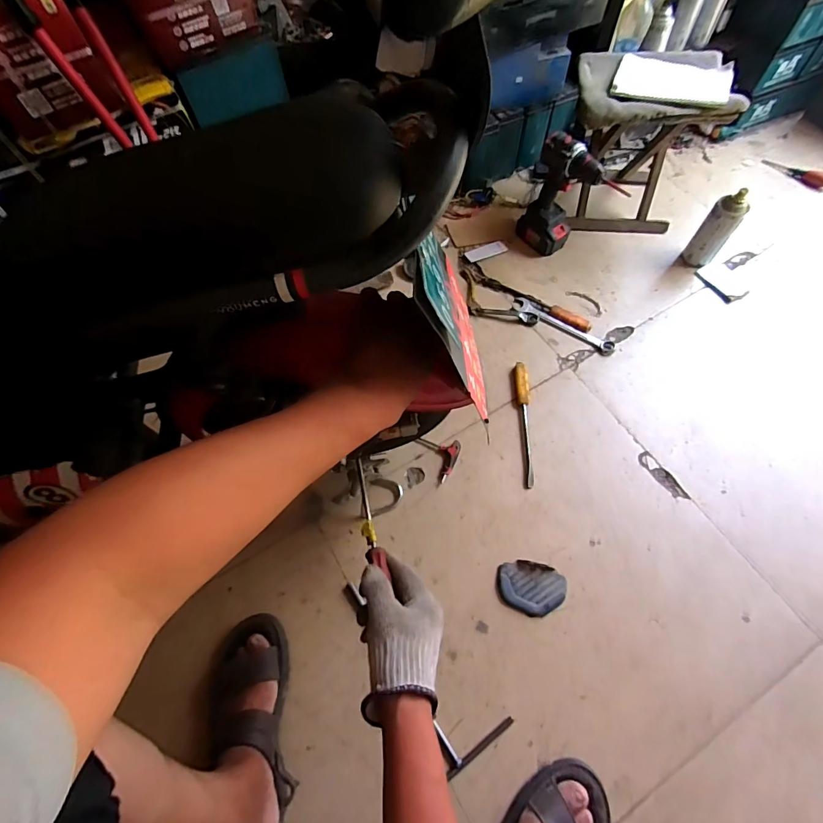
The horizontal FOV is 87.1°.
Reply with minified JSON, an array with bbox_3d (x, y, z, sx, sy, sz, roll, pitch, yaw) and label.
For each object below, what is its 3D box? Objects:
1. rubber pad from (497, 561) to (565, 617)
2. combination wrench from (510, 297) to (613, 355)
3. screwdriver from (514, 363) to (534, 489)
[{"bbox_3d":[0.197,0.292,0.715,0.109,0.013,0.079,12,64,7],"label":"rubber pad"},{"bbox_3d":[0.330,-0.190,0.941,0.232,0.018,0.042,33,69,16],"label":"combination wrench"},{"bbox_3d":[0.221,0.018,0.833,0.025,0.021,0.256,1,64,2],"label":"screwdriver"}]

